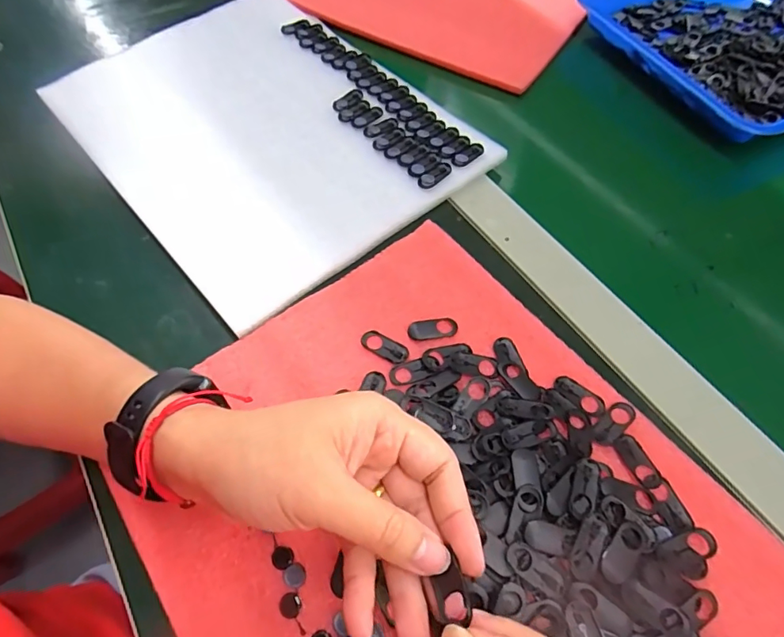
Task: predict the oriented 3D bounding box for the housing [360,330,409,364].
[{"bbox_3d":[-0.004,0.017,0.315,0.032,0.004,0.013,28,62,16],"label":"housing"}]

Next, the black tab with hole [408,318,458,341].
[{"bbox_3d":[0.026,0.006,0.320,0.031,0.004,0.015,-5,58,-3],"label":"black tab with hole"}]

